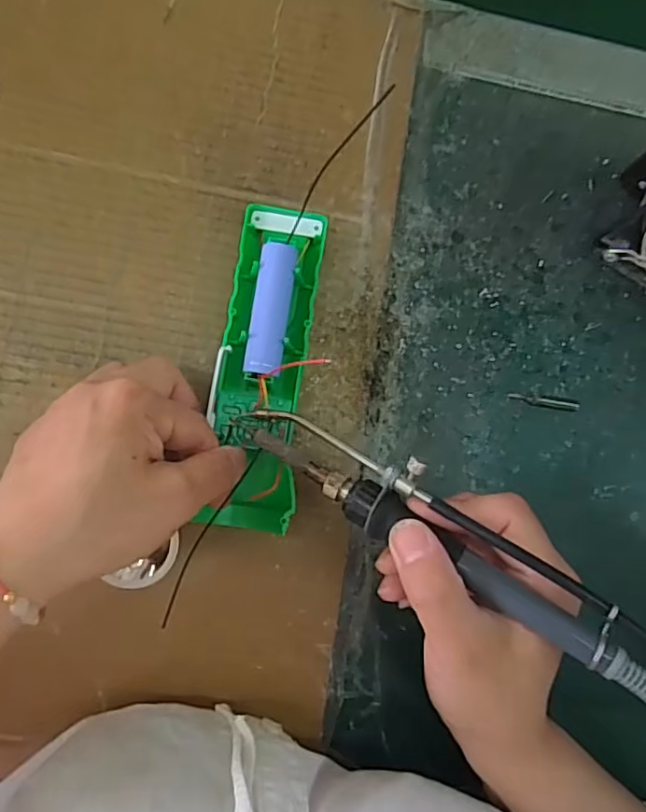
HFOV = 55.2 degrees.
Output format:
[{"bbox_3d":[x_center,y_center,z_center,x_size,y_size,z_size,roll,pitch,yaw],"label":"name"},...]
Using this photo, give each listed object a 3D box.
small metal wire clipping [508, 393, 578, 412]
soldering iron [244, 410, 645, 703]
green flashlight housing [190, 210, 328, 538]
[{"bbox_3d":[0.123,-0.002,0.342,0.039,0.004,0.007,7,87,-9],"label":"small metal wire clipping"},{"bbox_3d":[0.056,0.057,0.252,0.214,0.026,0.030,31,83,17],"label":"soldering iron"},{"bbox_3d":[-0.027,-0.020,0.300,0.041,0.021,0.157,7,83,-9],"label":"green flashlight housing"}]

